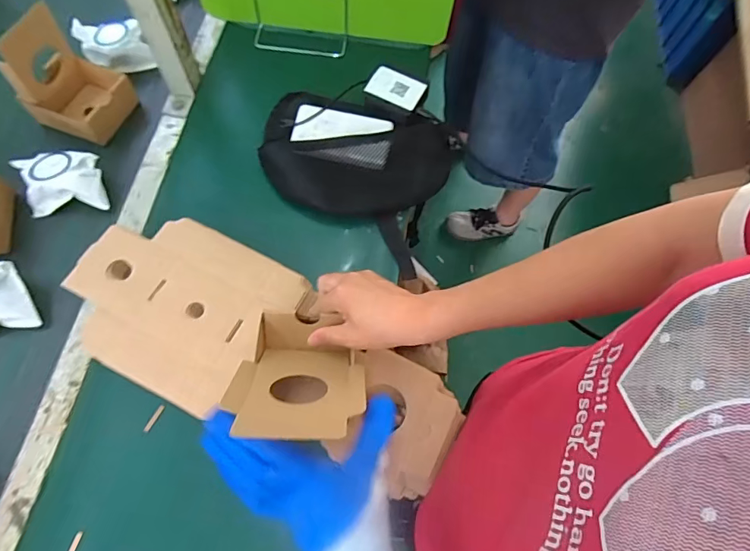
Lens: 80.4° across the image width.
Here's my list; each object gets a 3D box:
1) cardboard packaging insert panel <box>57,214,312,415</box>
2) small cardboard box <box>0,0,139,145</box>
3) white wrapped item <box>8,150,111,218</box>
[{"bbox_3d":[-0.233,0.028,0.522,0.249,0.010,0.190,25,68,8],"label":"cardboard packaging insert panel"},{"bbox_3d":[-0.425,-0.277,0.623,0.101,0.144,0.119,31,68,9],"label":"small cardboard box"},{"bbox_3d":[-0.430,-0.131,0.612,0.109,0.045,0.077,-5,67,-5],"label":"white wrapped item"}]

